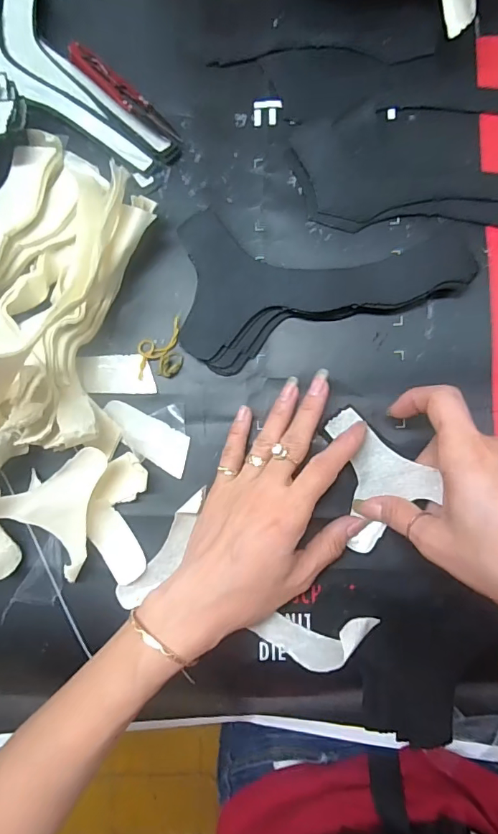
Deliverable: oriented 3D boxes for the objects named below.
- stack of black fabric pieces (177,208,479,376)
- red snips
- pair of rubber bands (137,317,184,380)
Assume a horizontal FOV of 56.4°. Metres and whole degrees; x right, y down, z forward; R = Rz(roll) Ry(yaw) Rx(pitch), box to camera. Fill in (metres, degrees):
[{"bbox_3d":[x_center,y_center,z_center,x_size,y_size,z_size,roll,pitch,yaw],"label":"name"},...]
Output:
[{"bbox_3d":[0.049,-0.101,0.318,0.197,0.015,0.101,-13,84,1],"label":"stack of black fabric pieces"},{"bbox_3d":[-0.091,-0.235,0.336,0.101,0.006,0.017,40,89,4],"label":"red snips"},{"bbox_3d":[-0.063,-0.047,0.325,0.031,0.004,0.039,-6,86,2],"label":"pair of rubber bands"}]

